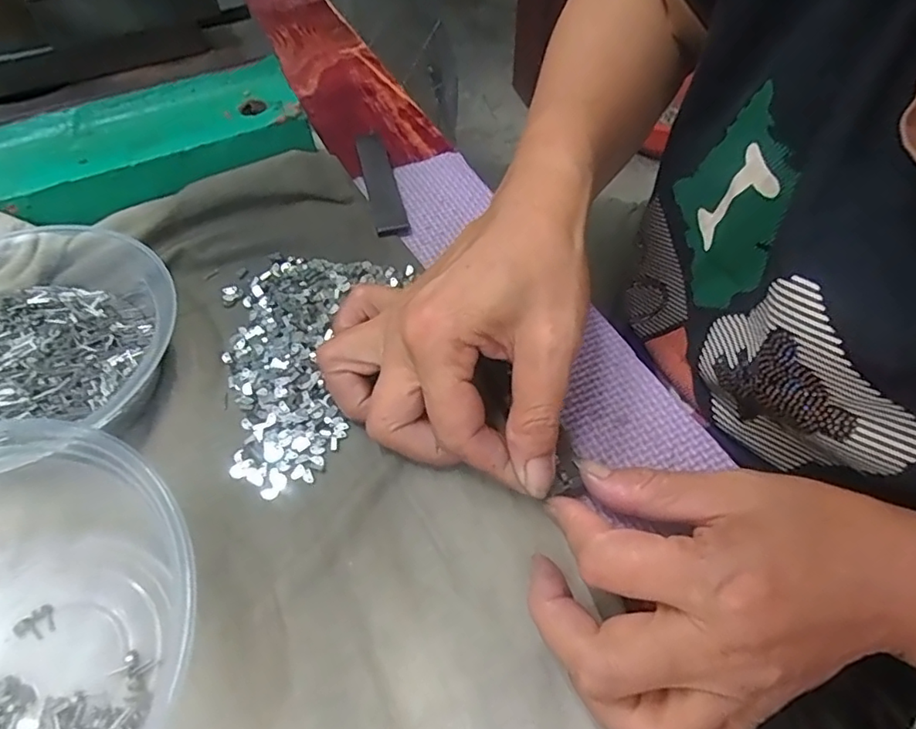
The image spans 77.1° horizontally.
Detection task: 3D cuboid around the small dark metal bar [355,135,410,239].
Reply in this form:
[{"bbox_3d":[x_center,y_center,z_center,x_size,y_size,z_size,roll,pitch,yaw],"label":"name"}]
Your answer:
[{"bbox_3d":[-0.048,-0.113,0.352,0.019,0.005,0.105,-12,55,-8],"label":"small dark metal bar"}]

